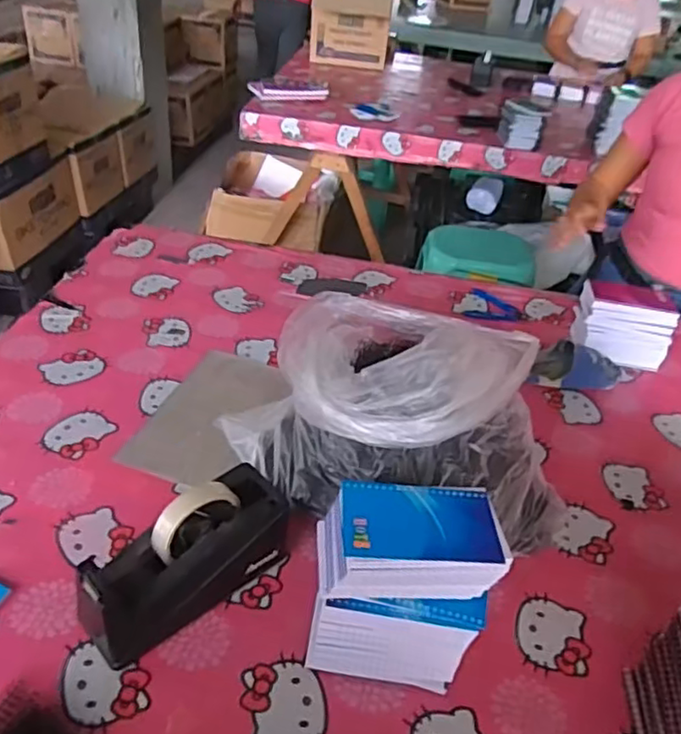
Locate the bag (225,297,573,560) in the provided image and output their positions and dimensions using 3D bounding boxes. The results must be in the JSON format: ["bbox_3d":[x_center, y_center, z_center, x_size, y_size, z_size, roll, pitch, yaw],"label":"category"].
[{"bbox_3d":[0.060,0.011,0.778,0.392,0.228,0.377,5,37,-2],"label":"bag"}]

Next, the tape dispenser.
[{"bbox_3d":[-0.144,0.181,0.602,0.069,0.111,0.201,33,45,31],"label":"tape dispenser"}]

